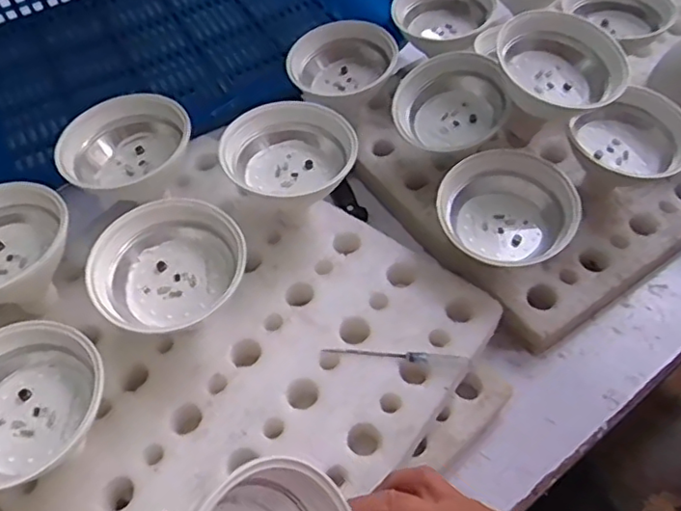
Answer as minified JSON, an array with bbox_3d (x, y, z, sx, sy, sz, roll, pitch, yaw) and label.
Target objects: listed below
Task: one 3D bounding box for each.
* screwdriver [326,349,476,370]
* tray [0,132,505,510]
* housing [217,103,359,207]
[{"bbox_3d":[0.045,0.080,0.483,0.114,0.011,0.011,6,55,7],"label":"screwdriver"},{"bbox_3d":[-0.156,0.124,0.462,0.353,0.027,0.503,31,62,23],"label":"tray"},{"bbox_3d":[-0.041,-0.087,0.521,0.109,0.047,0.090,19,57,15],"label":"housing"}]

